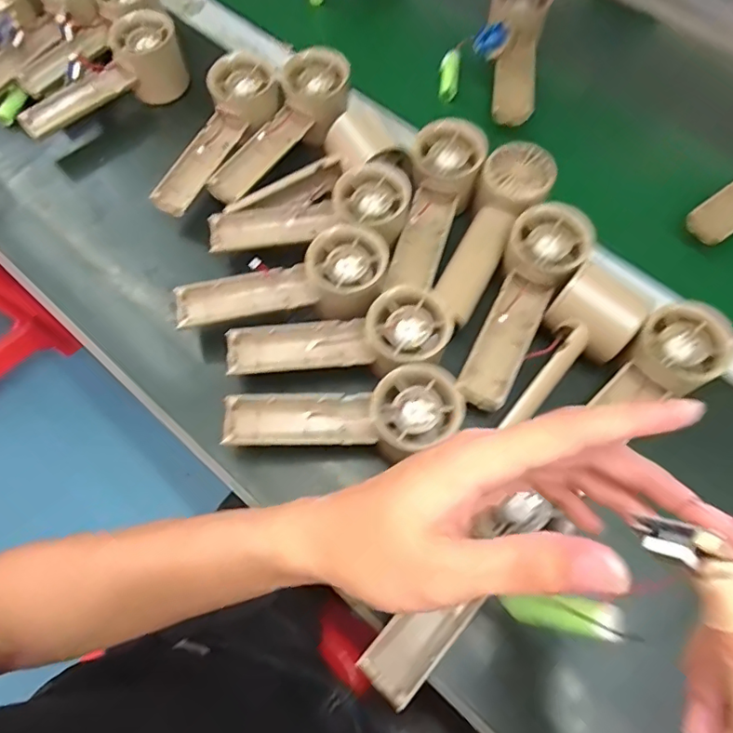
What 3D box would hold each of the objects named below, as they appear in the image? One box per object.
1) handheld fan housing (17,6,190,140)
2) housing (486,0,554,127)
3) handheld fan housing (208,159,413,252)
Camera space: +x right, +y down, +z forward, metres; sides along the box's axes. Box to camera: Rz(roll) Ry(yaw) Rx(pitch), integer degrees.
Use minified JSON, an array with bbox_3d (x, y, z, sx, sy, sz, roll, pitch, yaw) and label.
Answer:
[{"bbox_3d":[-0.245,-0.265,0.483,0.157,0.052,0.059,-28,69,-9],"label":"handheld fan housing"},{"bbox_3d":[0.139,-0.300,0.494,0.054,0.040,0.159,12,68,7],"label":"housing"},{"bbox_3d":[-0.044,-0.111,0.413,0.159,0.042,0.061,-14,67,-4],"label":"handheld fan housing"}]

